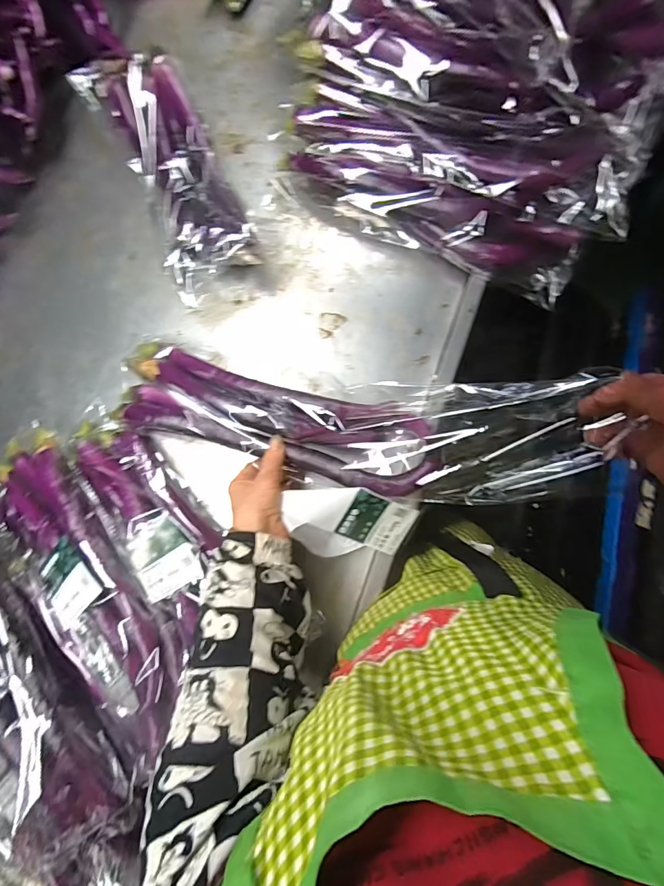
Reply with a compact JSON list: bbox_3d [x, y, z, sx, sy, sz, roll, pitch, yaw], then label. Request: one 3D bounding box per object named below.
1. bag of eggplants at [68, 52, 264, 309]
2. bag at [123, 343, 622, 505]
[{"bbox_3d":[-0.208,-0.359,0.534,0.127,0.068,0.369,-27,81,1],"label":"bag of eggplants"},{"bbox_3d":[-0.001,-0.022,0.462,0.495,0.092,0.128,8,84,12],"label":"bag"}]

